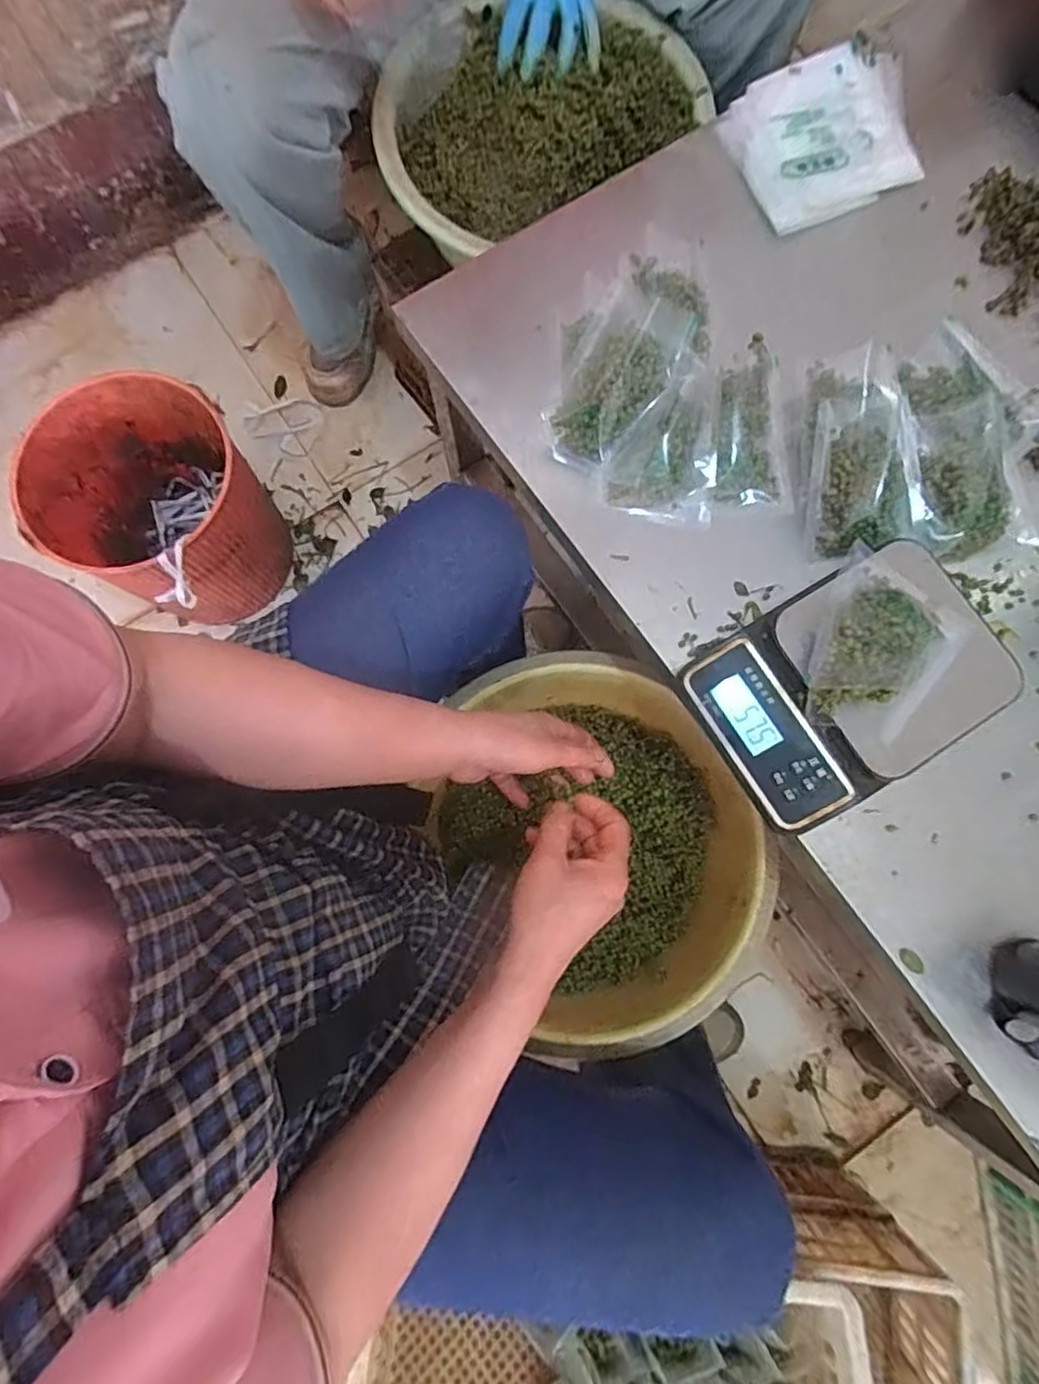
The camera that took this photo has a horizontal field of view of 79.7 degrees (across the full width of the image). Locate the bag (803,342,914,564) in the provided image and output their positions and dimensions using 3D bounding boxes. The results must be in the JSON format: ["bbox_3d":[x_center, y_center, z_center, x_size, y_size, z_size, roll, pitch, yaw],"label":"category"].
[{"bbox_3d":[0.283,-0.207,0.517,0.089,0.051,0.181,-1,79,-1],"label":"bag"}]

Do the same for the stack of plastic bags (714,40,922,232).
[{"bbox_3d":[0.291,-0.530,0.594,0.189,0.017,0.161,-21,80,-4],"label":"stack of plastic bags"}]

